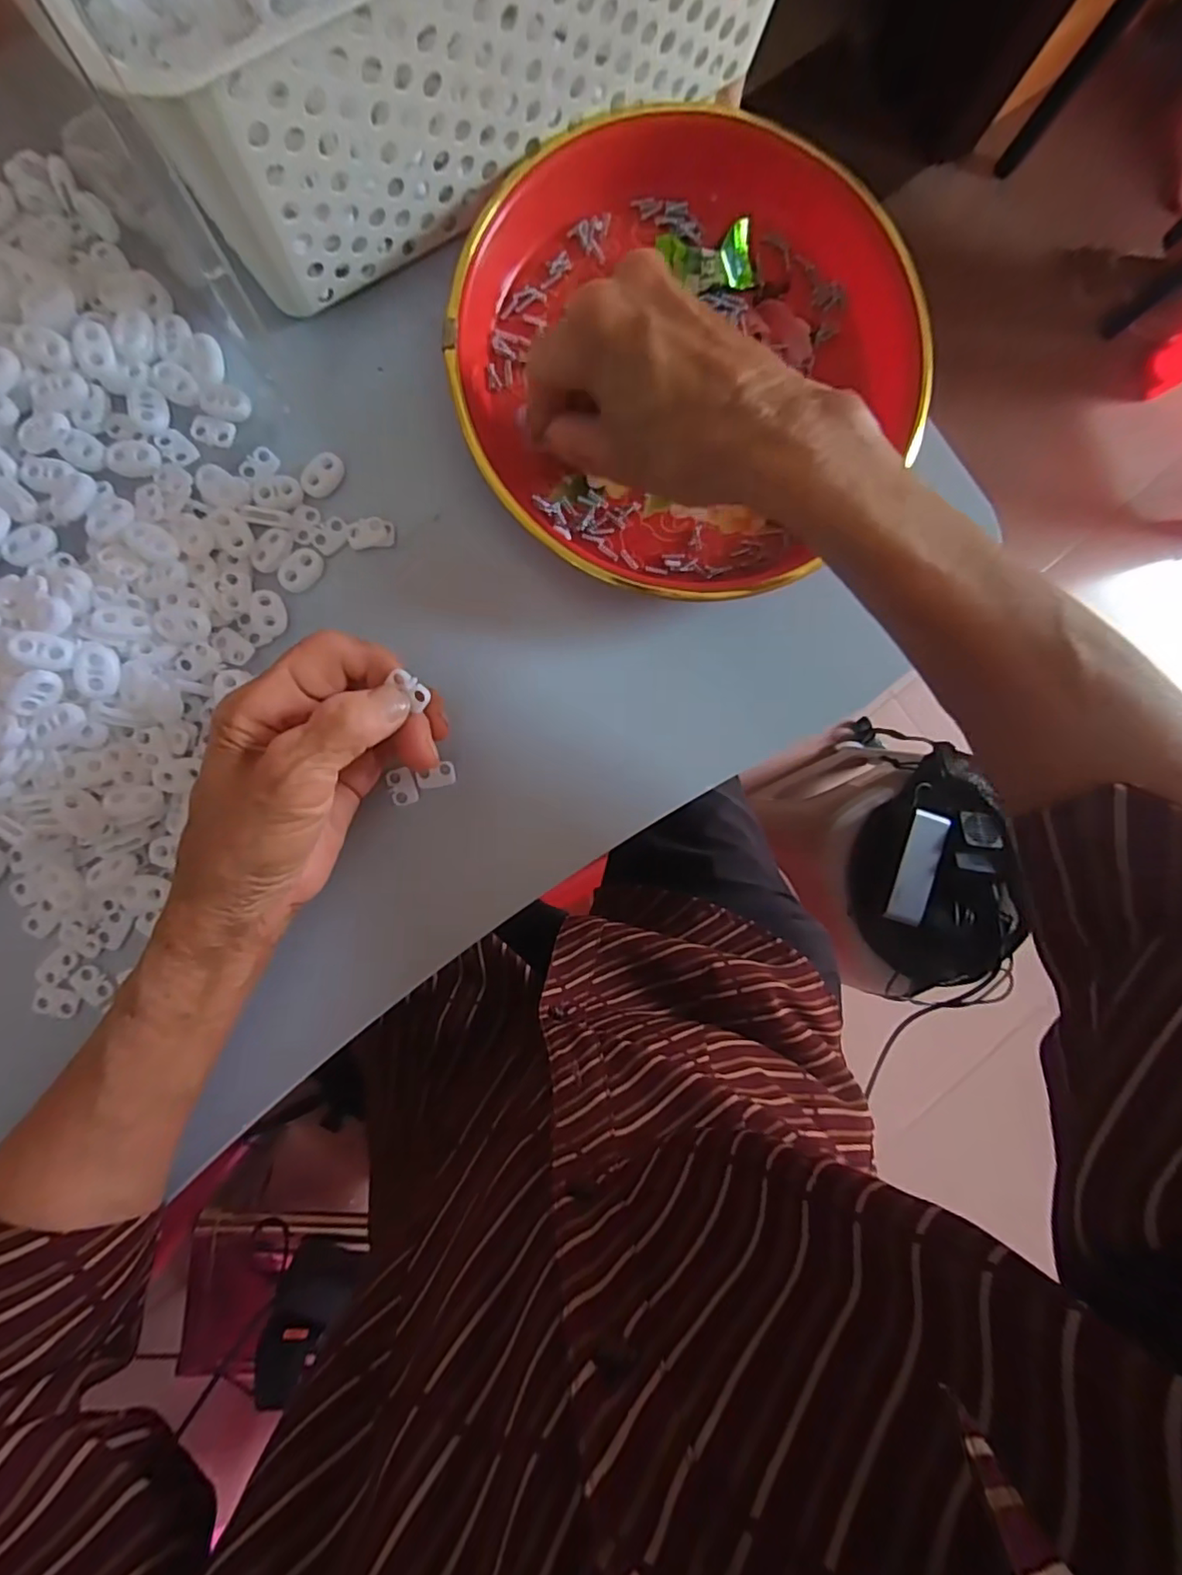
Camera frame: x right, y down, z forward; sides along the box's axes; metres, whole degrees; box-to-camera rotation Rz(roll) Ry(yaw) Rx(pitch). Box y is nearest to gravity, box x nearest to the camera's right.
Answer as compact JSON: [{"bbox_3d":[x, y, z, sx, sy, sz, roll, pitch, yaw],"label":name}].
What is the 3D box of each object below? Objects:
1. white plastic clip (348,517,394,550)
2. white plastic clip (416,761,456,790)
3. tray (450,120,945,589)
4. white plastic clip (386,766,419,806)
[{"bbox_3d":[-0.105,-0.122,0.288,0.021,0.006,0.013,-9,91,-5],"label":"white plastic clip"},{"bbox_3d":[-0.075,-0.006,0.291,0.018,0.004,0.011,-12,91,-5],"label":"white plastic clip"},{"bbox_3d":[0.047,-0.205,0.287,0.216,0.029,0.209,0,90,-6],"label":"tray"},{"bbox_3d":[-0.091,0.000,0.289,0.013,0.004,0.017,-18,91,-5],"label":"white plastic clip"}]

